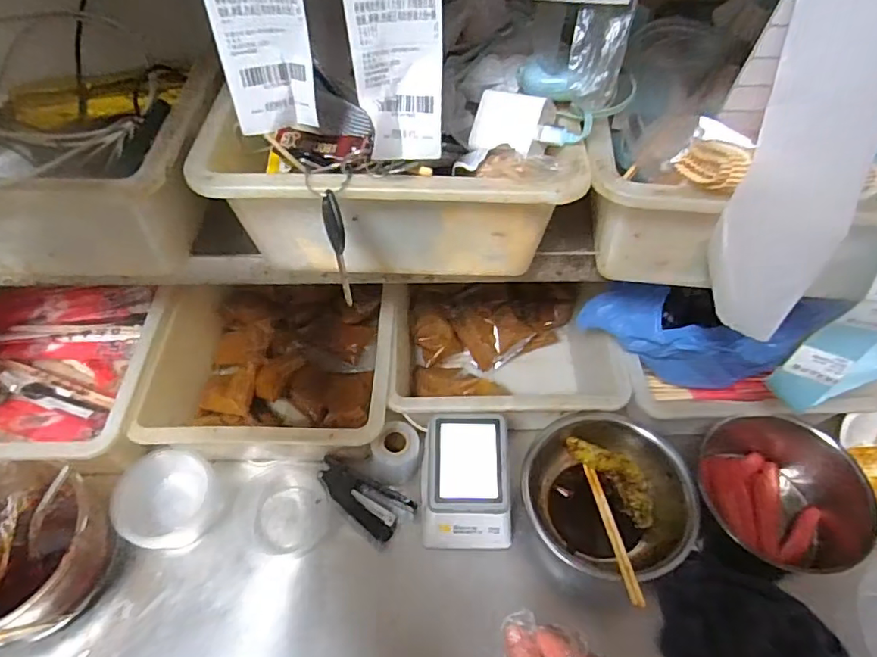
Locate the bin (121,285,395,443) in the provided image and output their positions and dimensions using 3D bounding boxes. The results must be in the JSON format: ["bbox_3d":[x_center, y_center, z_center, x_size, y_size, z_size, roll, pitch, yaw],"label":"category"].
[{"bbox_3d":[-0.192,0.038,0.696,0.268,0.101,0.274,1,53,0],"label":"bin"}]

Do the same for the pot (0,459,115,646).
[{"bbox_3d":[-0.434,0.230,0.566,0.166,0.099,0.166,0,53,0],"label":"pot"}]

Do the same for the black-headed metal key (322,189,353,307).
[{"bbox_3d":[-0.068,-0.054,0.378,0.012,0.080,0.019,-10,28,-8],"label":"black-headed metal key"}]

